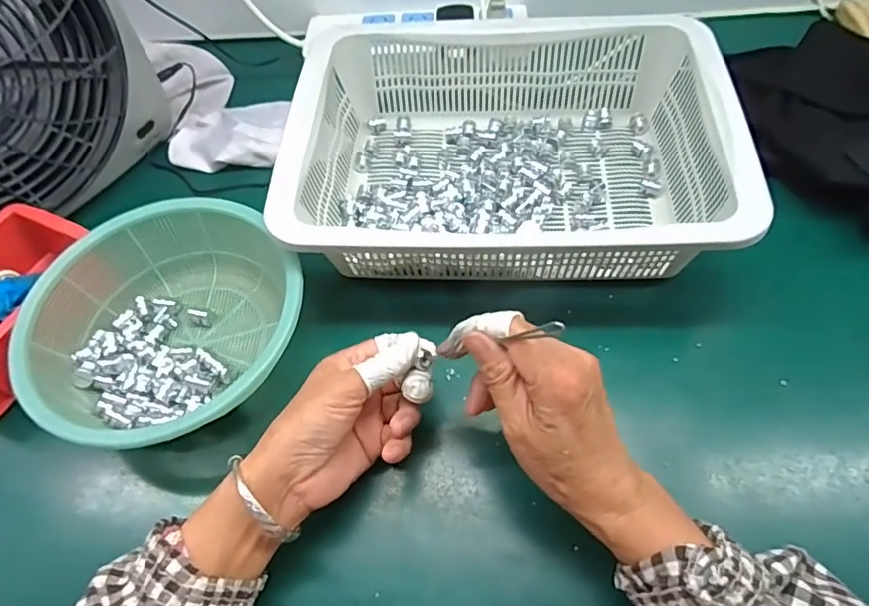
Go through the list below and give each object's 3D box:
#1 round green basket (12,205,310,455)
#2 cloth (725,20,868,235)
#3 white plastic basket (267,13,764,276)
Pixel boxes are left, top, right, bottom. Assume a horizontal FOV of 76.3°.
[{"bbox_3d":[-0.185,0.016,0.396,0.179,0.067,0.175,-2,57,3],"label":"round green basket"},{"bbox_3d":[0.332,-0.149,0.459,0.189,0.038,0.194,20,61,17],"label":"cloth"},{"bbox_3d":[0.056,-0.130,0.445,0.331,0.077,0.268,0,58,5],"label":"white plastic basket"}]

